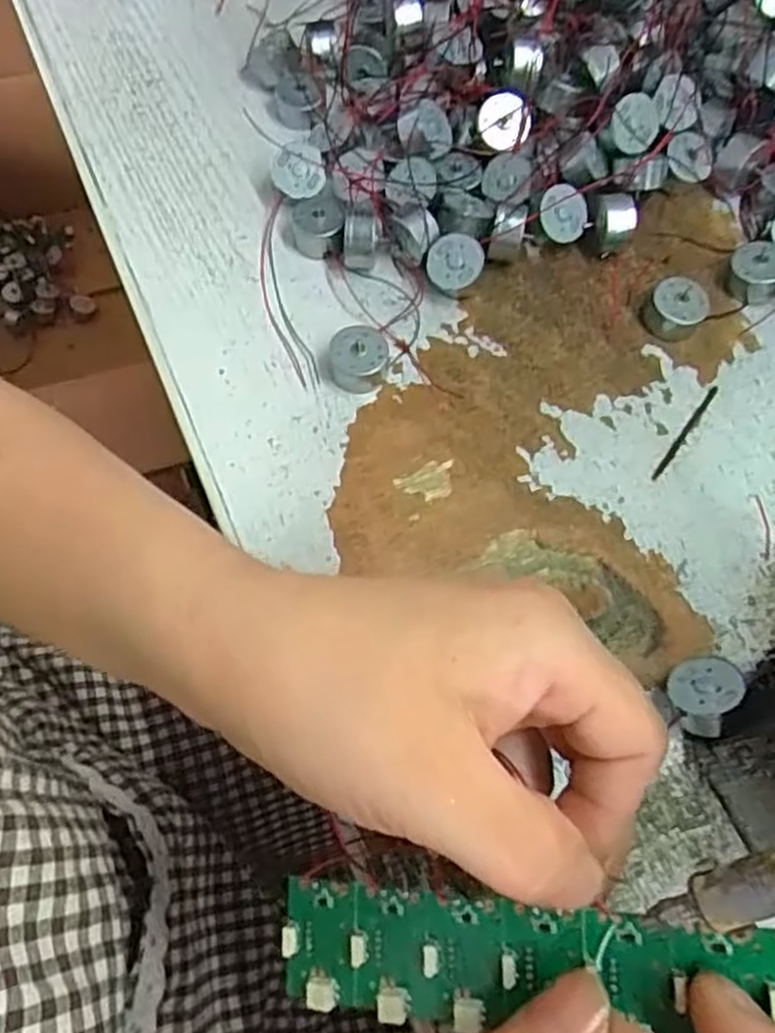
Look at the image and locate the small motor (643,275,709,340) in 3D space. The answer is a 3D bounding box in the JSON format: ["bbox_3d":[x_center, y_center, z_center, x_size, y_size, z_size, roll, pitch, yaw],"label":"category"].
[{"bbox_3d":[0.121,-0.087,0.318,0.024,0.016,0.020,33,71,12],"label":"small motor"}]

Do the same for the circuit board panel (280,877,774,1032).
[{"bbox_3d":[0.038,0.110,0.185,0.136,0.007,0.031,-6,66,17],"label":"circuit board panel"}]

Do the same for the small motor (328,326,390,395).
[{"bbox_3d":[-0.011,-0.064,0.304,0.023,0.014,0.022,-7,68,-4],"label":"small motor"}]

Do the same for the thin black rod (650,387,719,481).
[{"bbox_3d":[0.120,-0.034,0.303,0.004,0.004,0.052,35,71,13],"label":"thin black rod"}]

